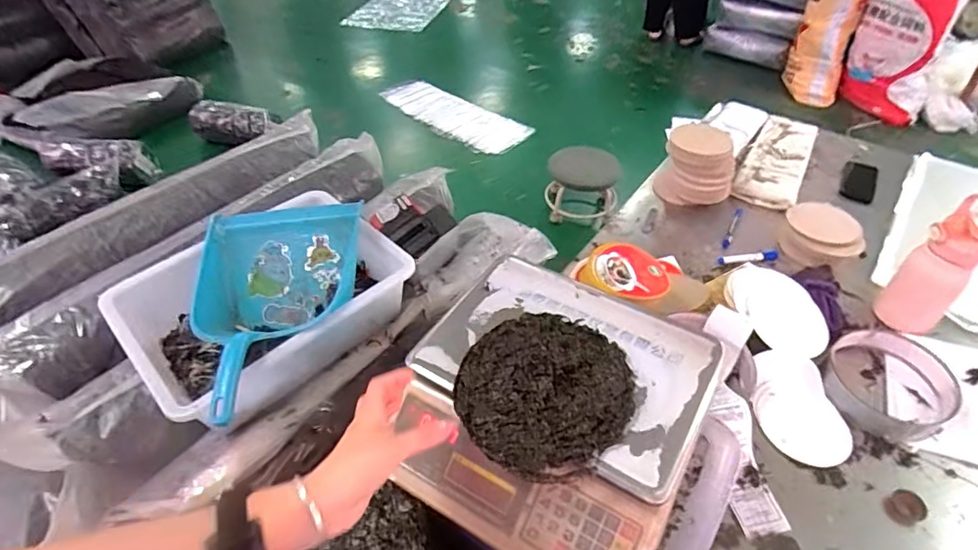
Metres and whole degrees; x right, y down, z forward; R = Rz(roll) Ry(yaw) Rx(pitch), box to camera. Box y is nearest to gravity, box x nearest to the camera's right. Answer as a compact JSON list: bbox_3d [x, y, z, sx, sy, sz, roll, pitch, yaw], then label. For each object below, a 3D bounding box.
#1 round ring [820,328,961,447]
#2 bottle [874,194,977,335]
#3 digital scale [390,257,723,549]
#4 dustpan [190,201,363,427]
[{"bbox_3d":[0.664,0.182,0.885,0.197,0.051,0.186,-1,46,1],"label":"round ring"},{"bbox_3d":[0.787,-0.014,0.933,0.091,0.239,0.101,16,48,17],"label":"bottle"},{"bbox_3d":[0.063,0.150,0.614,0.323,0.107,0.297,23,50,24],"label":"digital scale"},{"bbox_3d":[-0.299,0.052,0.724,0.239,0.098,0.348,-6,45,-3],"label":"dustpan"}]

